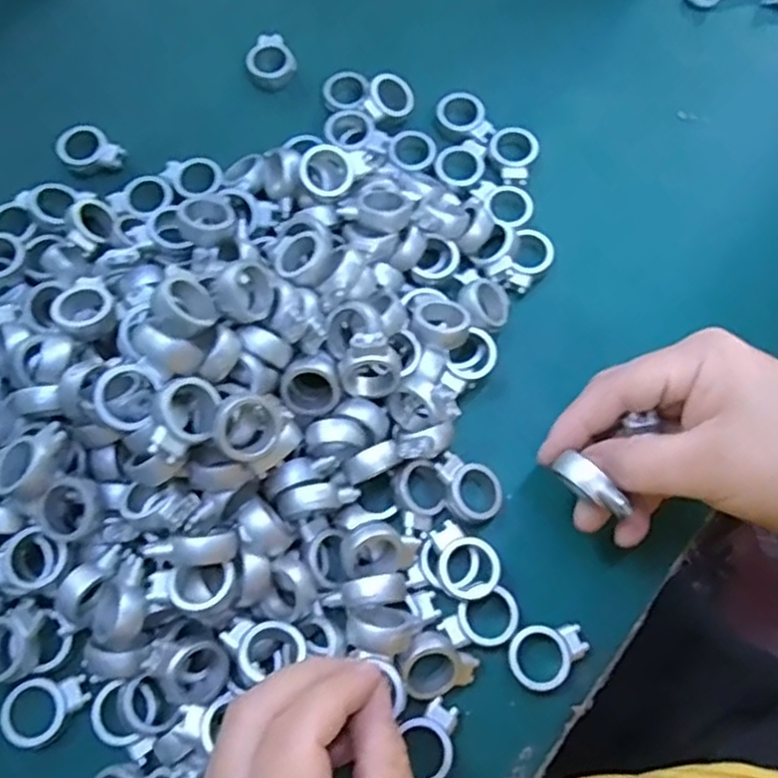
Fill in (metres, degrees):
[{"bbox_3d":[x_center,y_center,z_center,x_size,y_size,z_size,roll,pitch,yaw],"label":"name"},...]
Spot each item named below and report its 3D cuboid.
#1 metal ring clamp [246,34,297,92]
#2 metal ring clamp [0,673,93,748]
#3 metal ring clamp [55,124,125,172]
[{"bbox_3d":[-0.068,-0.187,0.404,0.027,0.010,0.033,-15,72,-6],"label":"metal ring clamp"},{"bbox_3d":[-0.142,0.131,0.290,0.035,0.006,0.025,-26,73,-9],"label":"metal ring clamp"},{"bbox_3d":[-0.161,-0.130,0.383,0.033,0.014,0.022,2,71,0],"label":"metal ring clamp"}]

